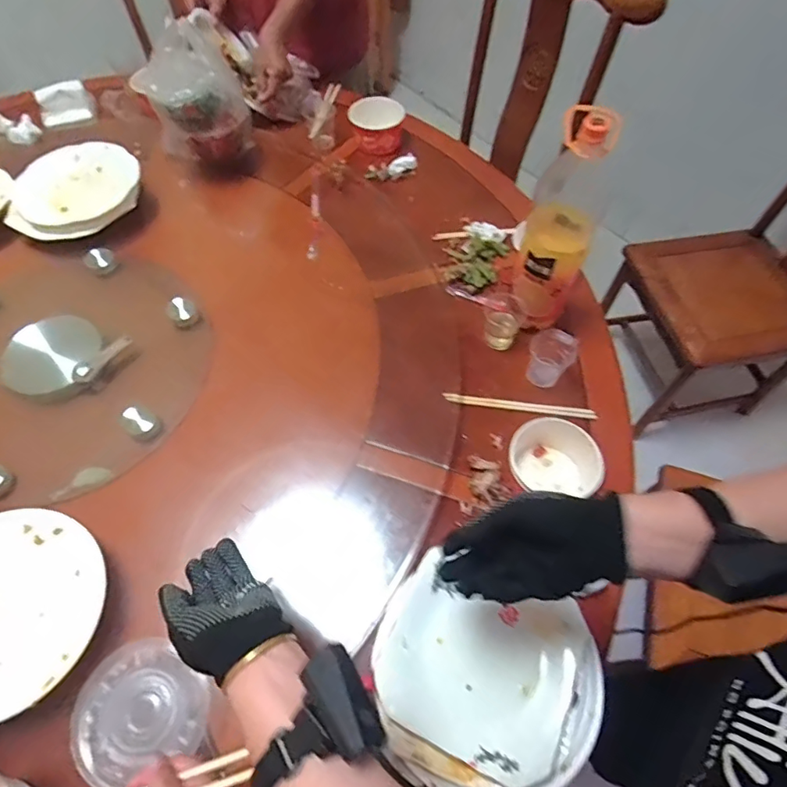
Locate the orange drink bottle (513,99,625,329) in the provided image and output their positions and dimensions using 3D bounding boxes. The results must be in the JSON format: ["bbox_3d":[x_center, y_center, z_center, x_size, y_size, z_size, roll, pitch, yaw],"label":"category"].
[{"bbox_3d":[0.234,-0.231,0.691,0.089,0.296,0.102,23,61,13],"label":"orange drink bottle"}]

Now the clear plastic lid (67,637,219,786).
[{"bbox_3d":[-0.273,0.337,0.538,0.134,0.018,0.123,0,61,0],"label":"clear plastic lid"}]

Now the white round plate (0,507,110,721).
[{"bbox_3d":[-0.448,0.244,0.572,0.215,0.022,0.212,17,63,9],"label":"white round plate"}]

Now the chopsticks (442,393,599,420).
[{"bbox_3d":[0.191,0.018,0.757,0.227,0.011,0.015,8,62,4],"label":"chopsticks"}]

